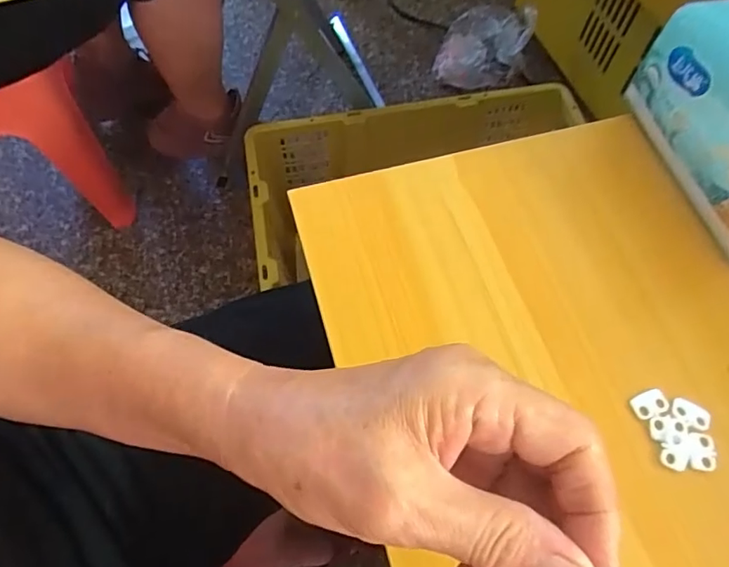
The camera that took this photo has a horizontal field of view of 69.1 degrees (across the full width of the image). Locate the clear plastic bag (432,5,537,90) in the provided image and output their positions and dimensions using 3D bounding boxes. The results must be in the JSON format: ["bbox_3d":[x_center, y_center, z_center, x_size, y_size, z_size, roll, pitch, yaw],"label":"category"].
[{"bbox_3d":[0.243,-0.495,1.085,0.173,0.116,0.161,22,66,10],"label":"clear plastic bag"}]

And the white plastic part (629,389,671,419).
[{"bbox_3d":[0.150,0.063,0.276,0.019,0.004,0.012,-18,65,-9],"label":"white plastic part"}]

